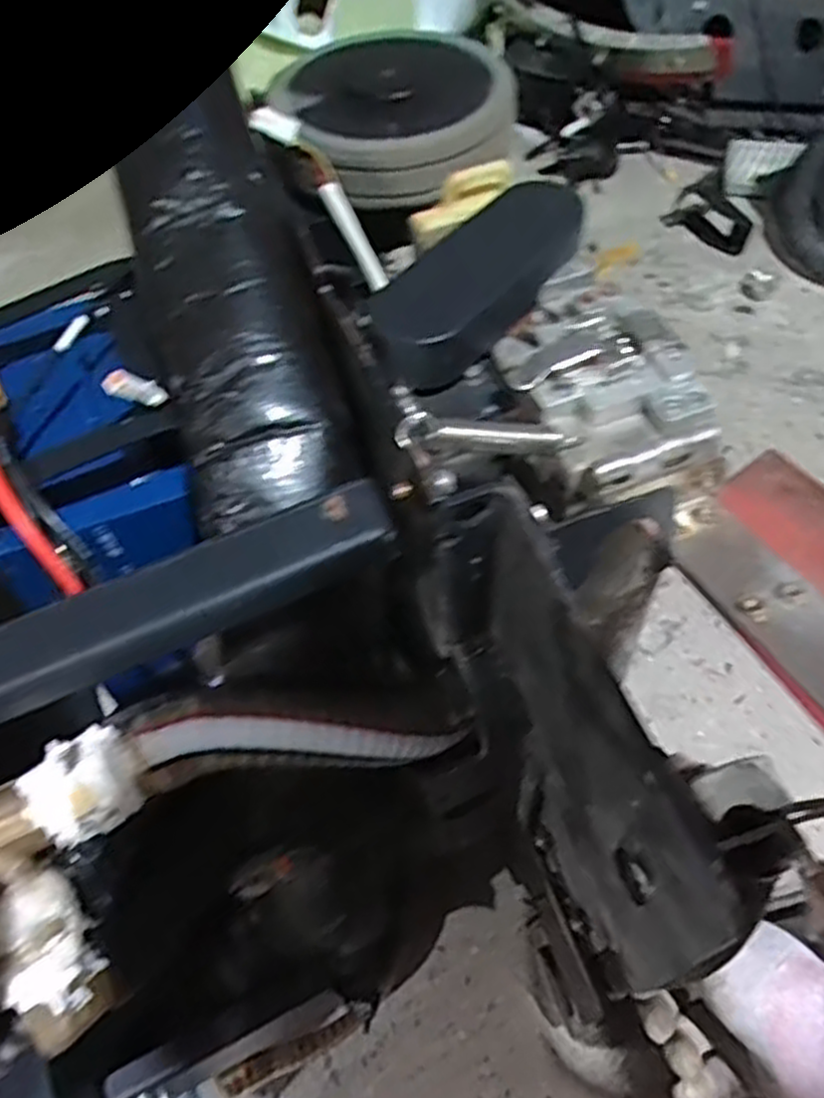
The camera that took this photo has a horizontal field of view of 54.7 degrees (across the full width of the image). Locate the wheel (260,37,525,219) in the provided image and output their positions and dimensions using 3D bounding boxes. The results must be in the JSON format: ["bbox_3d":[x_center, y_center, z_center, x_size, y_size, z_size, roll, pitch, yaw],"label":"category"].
[{"bbox_3d":[-0.008,-0.256,0.471,0.126,0.033,0.129,-22,57,-13],"label":"wheel"}]

